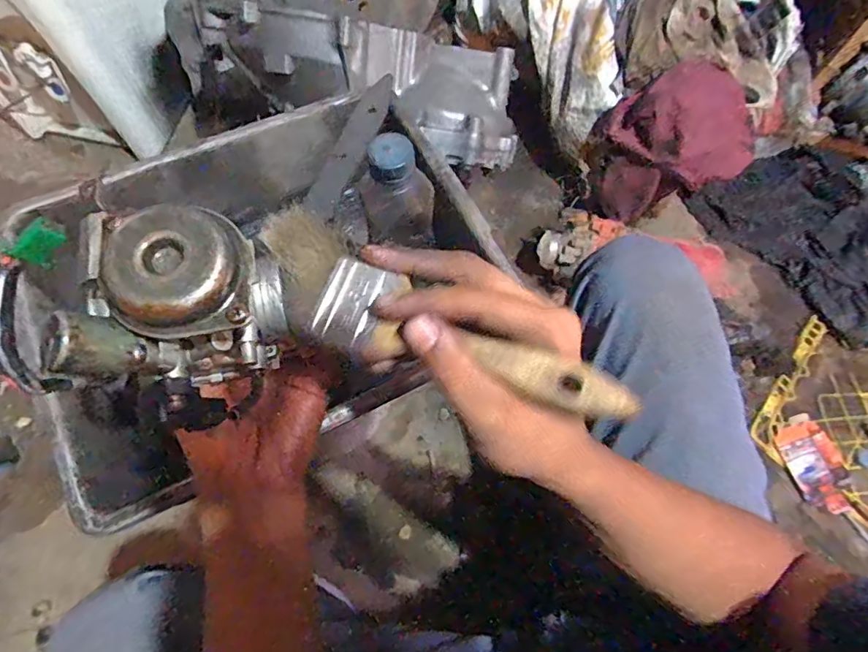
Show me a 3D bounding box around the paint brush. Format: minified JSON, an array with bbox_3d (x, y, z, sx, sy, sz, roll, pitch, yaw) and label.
[{"bbox_3d":[-0.003,0.000,0.244,0.195,0.015,0.051,24,68,12],"label":"paint brush"}]

